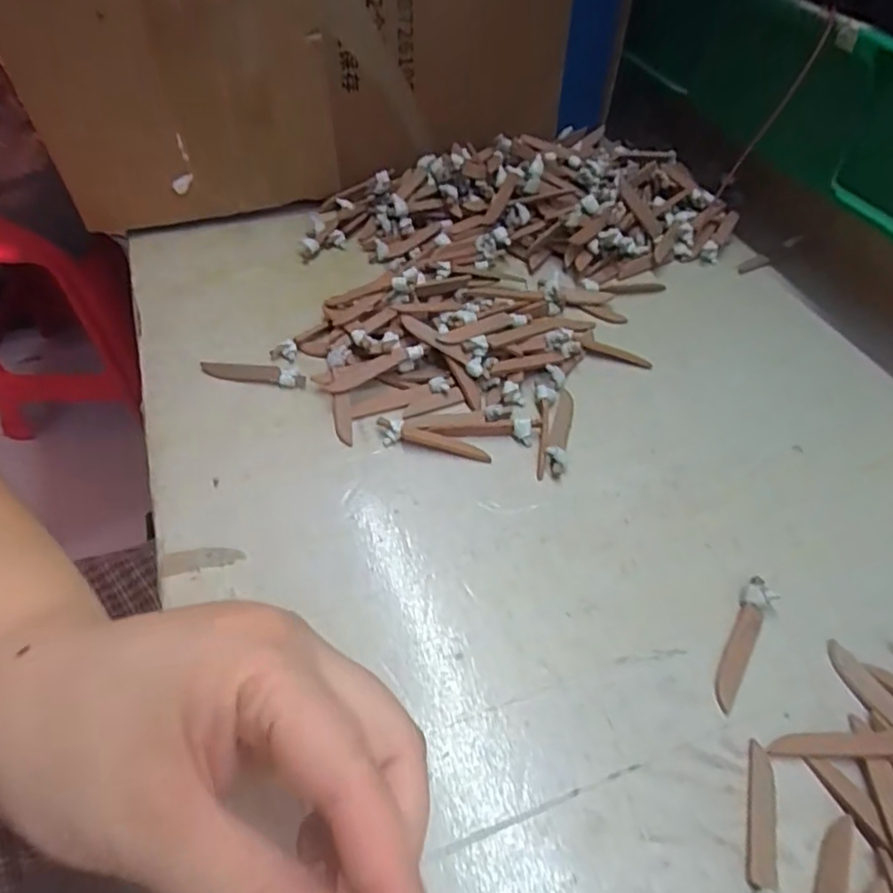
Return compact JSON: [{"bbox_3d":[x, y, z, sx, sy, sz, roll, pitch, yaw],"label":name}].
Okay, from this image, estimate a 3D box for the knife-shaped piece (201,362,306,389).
[{"bbox_3d":[-0.105,-0.039,0.343,0.058,0.007,0.009,7,51,5],"label":"knife-shaped piece"}]

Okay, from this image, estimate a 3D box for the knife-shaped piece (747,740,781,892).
[{"bbox_3d":[0.105,0.127,0.207,0.009,0.009,0.059,13,52,10],"label":"knife-shaped piece"}]

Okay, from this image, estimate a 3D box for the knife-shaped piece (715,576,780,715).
[{"bbox_3d":[0.118,0.077,0.250,0.012,0.008,0.057,29,56,21],"label":"knife-shaped piece"}]

